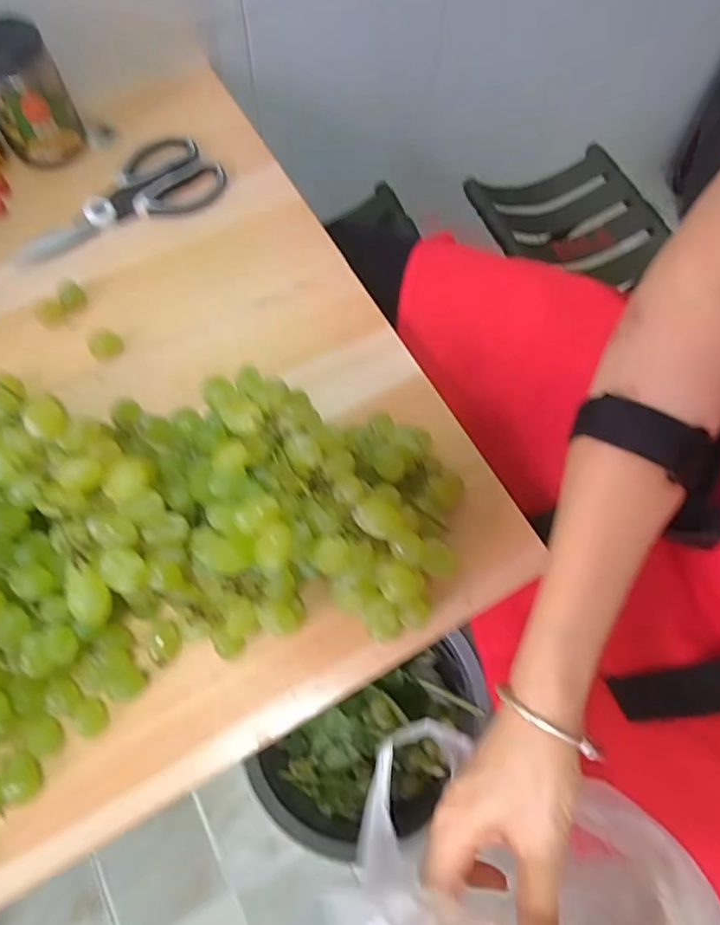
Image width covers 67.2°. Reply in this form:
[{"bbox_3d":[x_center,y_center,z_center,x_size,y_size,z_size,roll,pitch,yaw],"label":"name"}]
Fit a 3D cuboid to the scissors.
[{"bbox_3d":[-0.216,-0.237,0.481,0.185,0.014,0.082,-30,72,-14],"label":"scissors"}]

